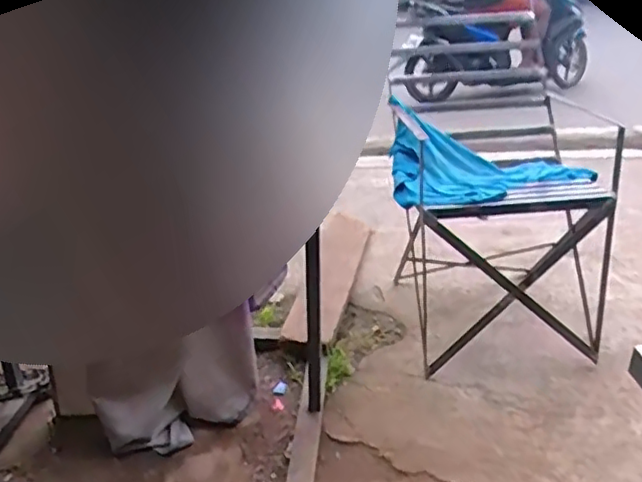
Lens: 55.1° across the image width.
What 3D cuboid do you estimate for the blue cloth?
[{"bbox_3d":[0.396,-0.211,1.456,0.442,0.171,0.360,-2,27,1],"label":"blue cloth"}]

